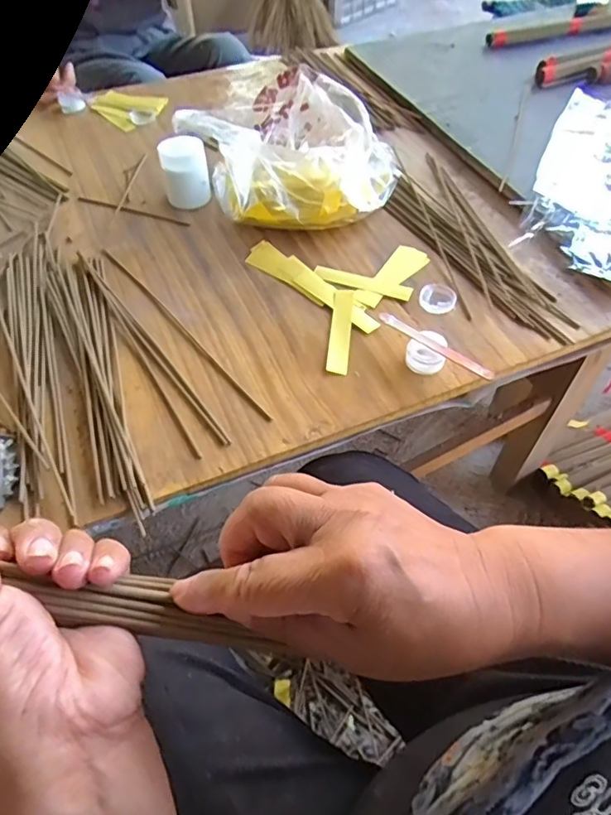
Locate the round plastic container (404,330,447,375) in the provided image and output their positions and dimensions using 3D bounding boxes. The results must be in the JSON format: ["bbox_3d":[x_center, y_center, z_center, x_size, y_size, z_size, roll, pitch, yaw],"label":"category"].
[{"bbox_3d":[0.115,-0.053,0.502,0.037,0.029,0.031,7,54,6],"label":"round plastic container"}]

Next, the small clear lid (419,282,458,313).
[{"bbox_3d":[0.142,-0.117,0.557,0.038,0.006,0.038,0,54,1],"label":"small clear lid"}]

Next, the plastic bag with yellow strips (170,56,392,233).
[{"bbox_3d":[-0.023,-0.328,0.666,0.269,0.090,0.230,36,62,24],"label":"plastic bag with yellow strips"}]

